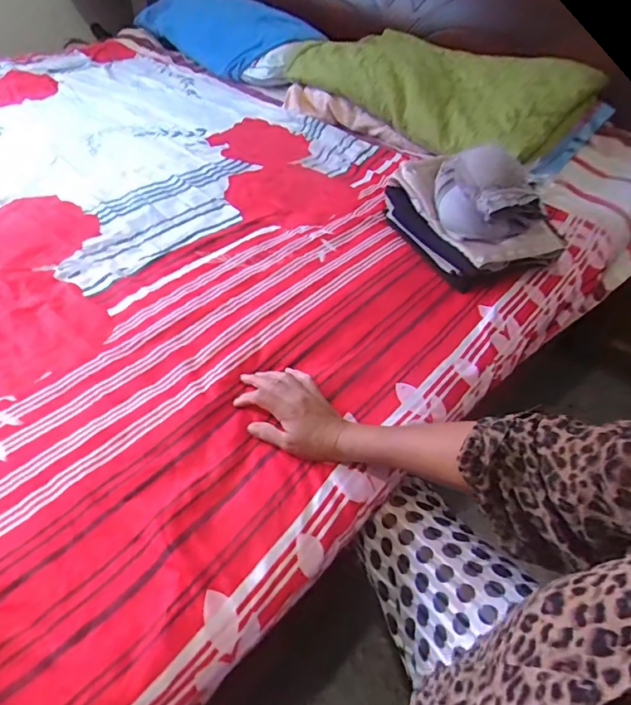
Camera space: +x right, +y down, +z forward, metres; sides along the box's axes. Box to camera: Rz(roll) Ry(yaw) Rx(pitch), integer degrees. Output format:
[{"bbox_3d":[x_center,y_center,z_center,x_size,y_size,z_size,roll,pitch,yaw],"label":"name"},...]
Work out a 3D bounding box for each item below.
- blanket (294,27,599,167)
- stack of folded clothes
[{"bbox_3d":[0.367,-0.759,1.366,0.704,0.141,0.617,29,48,22],"label":"blanket"},{"bbox_3d":[0.328,-0.286,0.916,0.296,0.155,0.265,-13,47,-19],"label":"stack of folded clothes"}]

